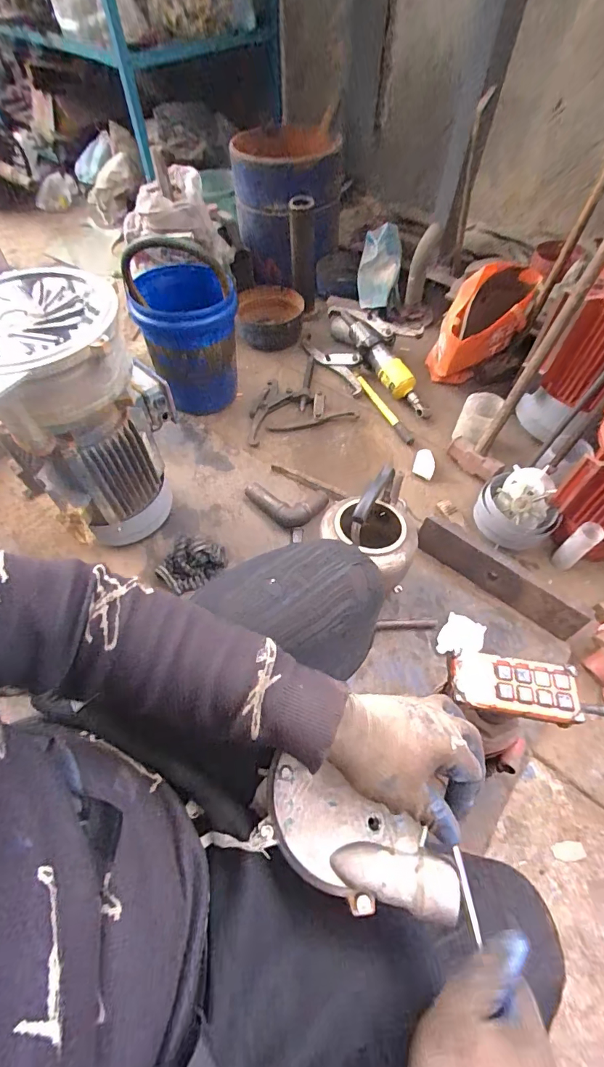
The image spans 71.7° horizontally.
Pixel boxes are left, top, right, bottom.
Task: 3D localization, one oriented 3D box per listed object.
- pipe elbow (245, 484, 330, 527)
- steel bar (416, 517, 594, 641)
[{"bbox_3d":[-0.045,-0.067,1.091,0.216,0.054,0.114,6,57,4],"label":"pipe elbow"},{"bbox_3d":[0.445,0.104,0.967,0.388,0.084,0.016,35,44,16],"label":"steel bar"}]

